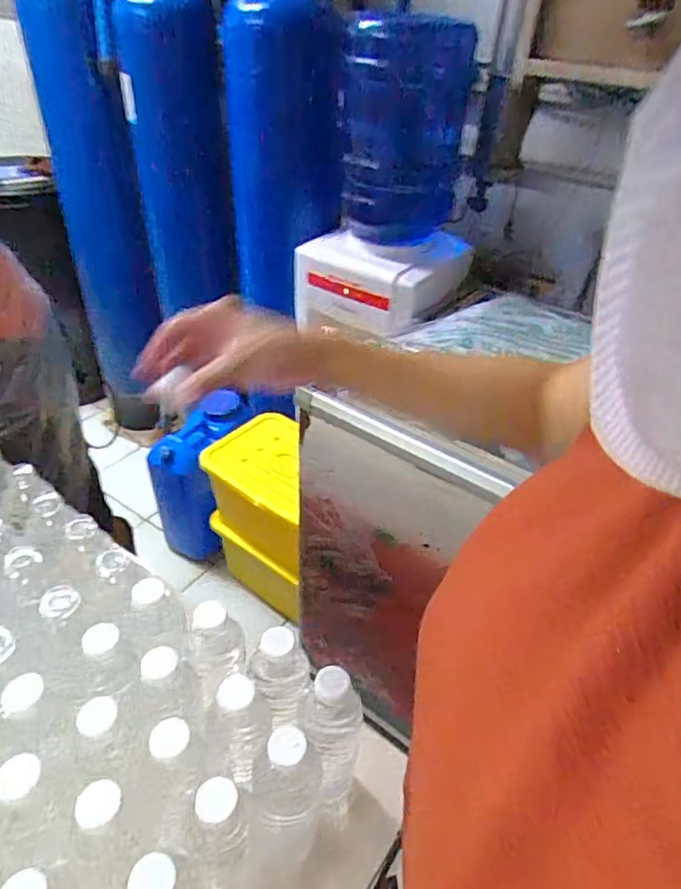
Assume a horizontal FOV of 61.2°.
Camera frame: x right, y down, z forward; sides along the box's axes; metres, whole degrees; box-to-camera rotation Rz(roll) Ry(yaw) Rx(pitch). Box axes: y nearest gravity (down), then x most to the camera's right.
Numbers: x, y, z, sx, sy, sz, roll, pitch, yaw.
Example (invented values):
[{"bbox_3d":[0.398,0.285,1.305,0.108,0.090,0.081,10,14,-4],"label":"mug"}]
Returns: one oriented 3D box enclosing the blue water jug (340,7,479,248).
[{"bbox_3d":[0.131,-0.625,1.172,0.239,0.388,0.244,8,38,4],"label":"blue water jug"}]

